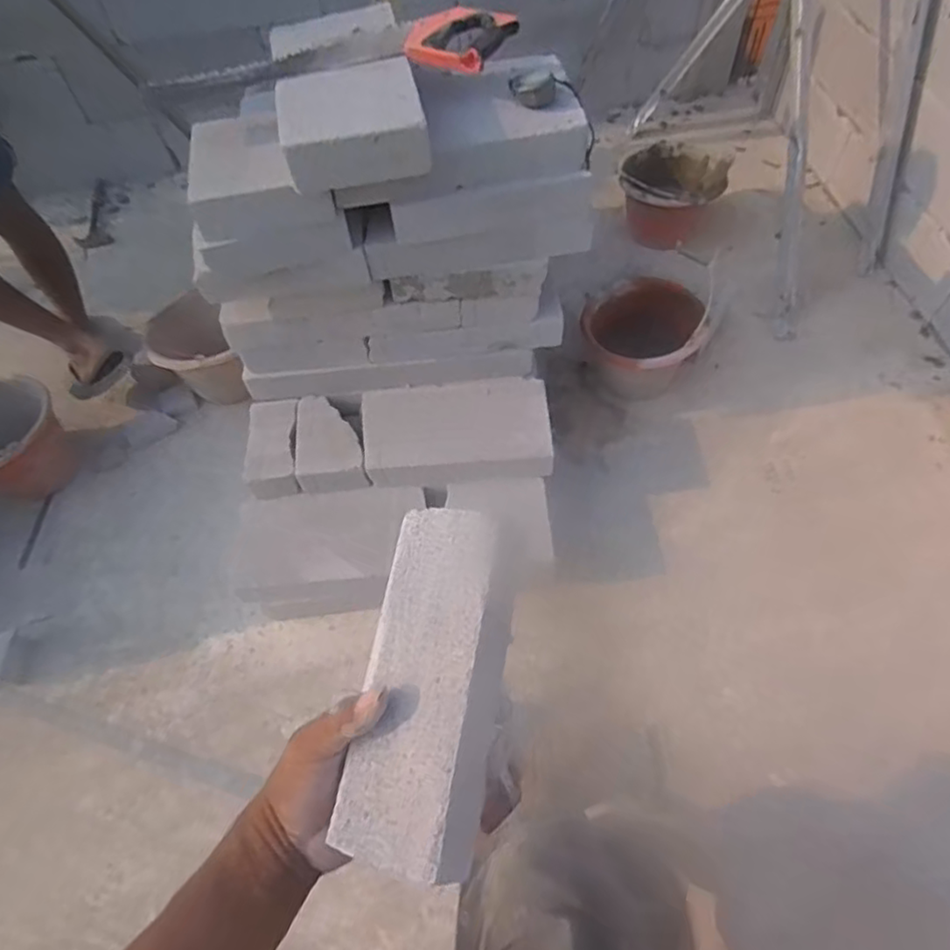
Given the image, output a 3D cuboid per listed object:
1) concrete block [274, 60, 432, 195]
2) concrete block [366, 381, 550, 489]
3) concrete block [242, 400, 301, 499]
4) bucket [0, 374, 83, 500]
[{"bbox_3d":[-0.176,-0.502,0.952,0.194,0.092,0.169,-11,58,-4],"label":"concrete block"},{"bbox_3d":[-0.038,-0.092,1.363,0.380,0.072,0.207,-1,58,2],"label":"concrete block"},{"bbox_3d":[-0.417,-0.057,1.356,0.106,0.070,0.217,-5,58,-1],"label":"concrete block"},{"bbox_3d":[-1.059,-0.070,1.470,0.269,0.188,0.215,-35,63,-18],"label":"bucket"}]

